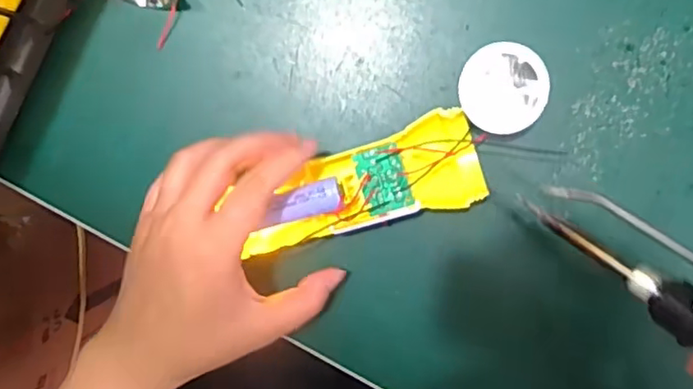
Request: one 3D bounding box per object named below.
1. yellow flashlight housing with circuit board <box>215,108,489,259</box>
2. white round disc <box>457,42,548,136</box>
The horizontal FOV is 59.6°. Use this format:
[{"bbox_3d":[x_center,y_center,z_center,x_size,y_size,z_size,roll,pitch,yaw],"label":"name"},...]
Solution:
[{"bbox_3d":[0.009,-0.003,0.333,0.134,0.029,0.049,-20,93,-1],"label":"yellow flashlight housing with circuit board"},{"bbox_3d":[0.083,-0.056,0.327,0.044,0.027,0.045,0,95,5],"label":"white round disc"}]

